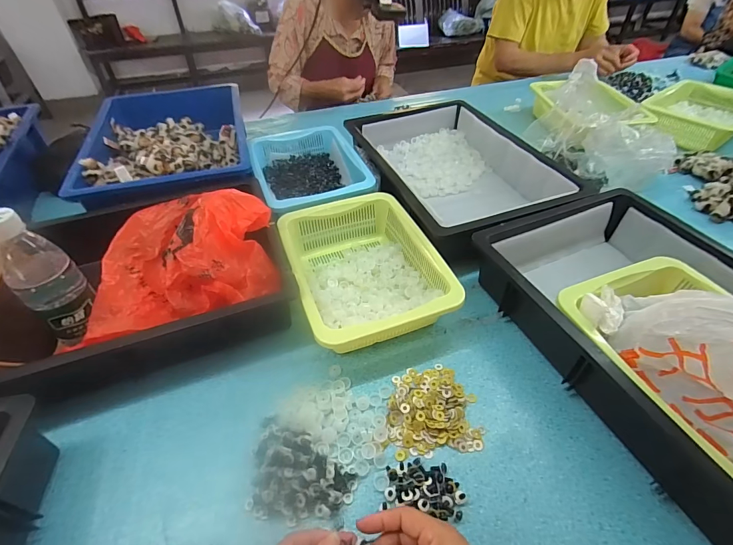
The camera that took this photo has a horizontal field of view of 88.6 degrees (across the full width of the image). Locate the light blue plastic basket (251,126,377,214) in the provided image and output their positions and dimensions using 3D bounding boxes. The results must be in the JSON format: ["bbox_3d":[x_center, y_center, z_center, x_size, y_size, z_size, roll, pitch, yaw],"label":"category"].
[{"bbox_3d":[-0.125,-0.217,0.795,0.208,0.063,0.309,-14,46,-13],"label":"light blue plastic basket"}]

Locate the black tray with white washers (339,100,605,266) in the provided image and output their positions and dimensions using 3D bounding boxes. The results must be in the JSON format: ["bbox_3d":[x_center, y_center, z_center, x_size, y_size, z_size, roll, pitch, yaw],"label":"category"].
[{"bbox_3d":[0.163,-0.231,0.804,0.324,0.097,0.538,-14,46,-12],"label":"black tray with white washers"}]

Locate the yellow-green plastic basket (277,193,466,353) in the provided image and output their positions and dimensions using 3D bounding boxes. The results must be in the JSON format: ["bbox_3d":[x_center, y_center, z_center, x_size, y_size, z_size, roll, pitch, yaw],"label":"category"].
[{"bbox_3d":[-0.009,-0.003,0.584,0.205,0.086,0.280,-14,45,-14],"label":"yellow-green plastic basket"}]

